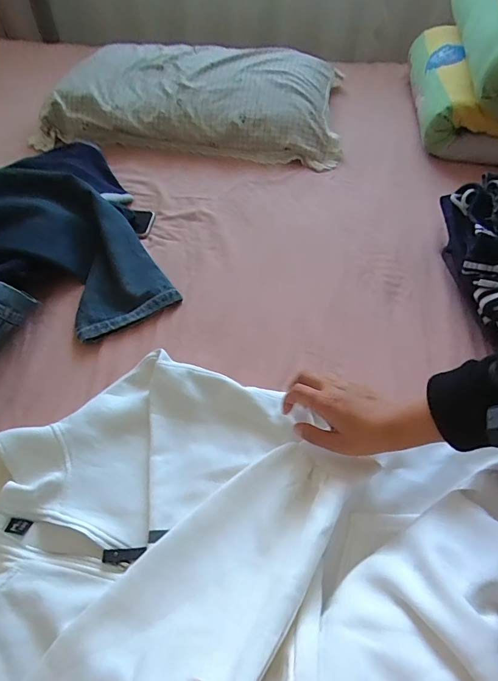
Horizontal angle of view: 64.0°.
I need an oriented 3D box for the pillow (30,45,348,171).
[{"bbox_3d":[-0.130,-0.602,0.993,0.720,0.120,0.376,4,52,2],"label":"pillow"}]

